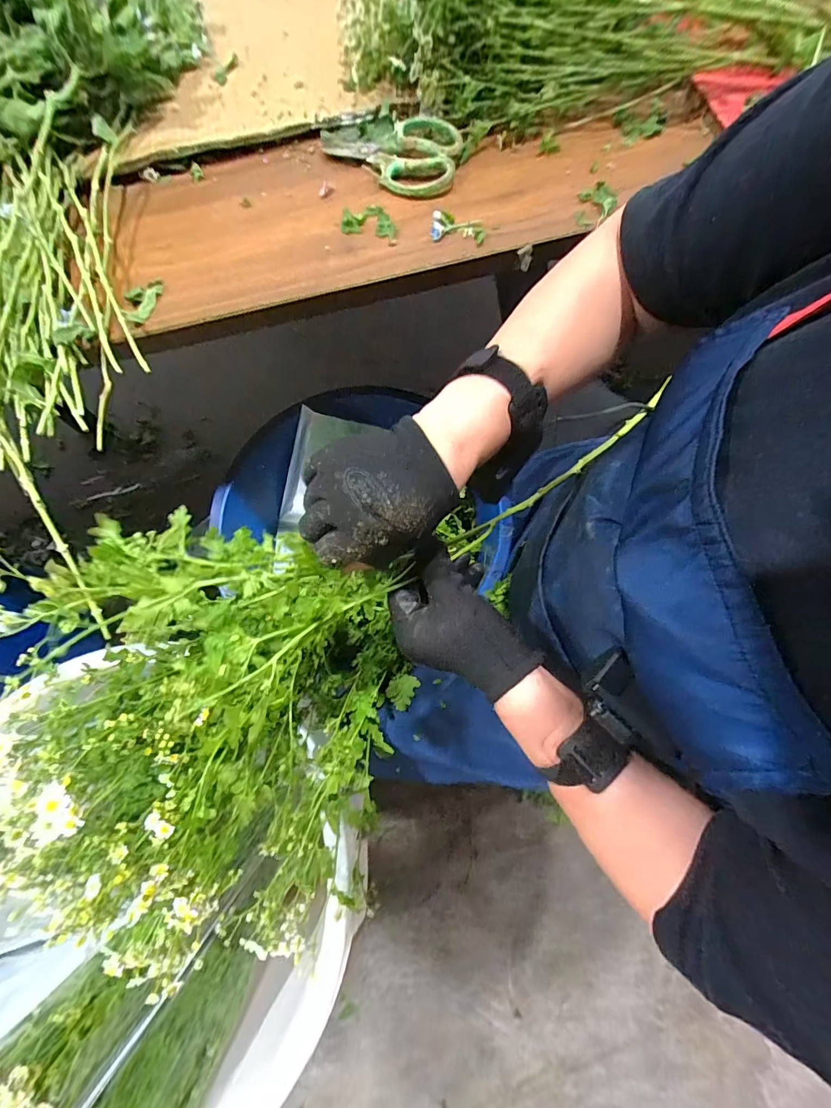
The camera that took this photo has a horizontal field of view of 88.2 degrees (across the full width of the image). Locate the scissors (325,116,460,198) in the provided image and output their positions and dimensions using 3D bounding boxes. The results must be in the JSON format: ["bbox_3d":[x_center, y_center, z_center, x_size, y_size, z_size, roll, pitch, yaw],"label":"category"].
[{"bbox_3d":[-0.033,-0.466,0.495,0.164,0.021,0.100,10,75,5],"label":"scissors"}]

